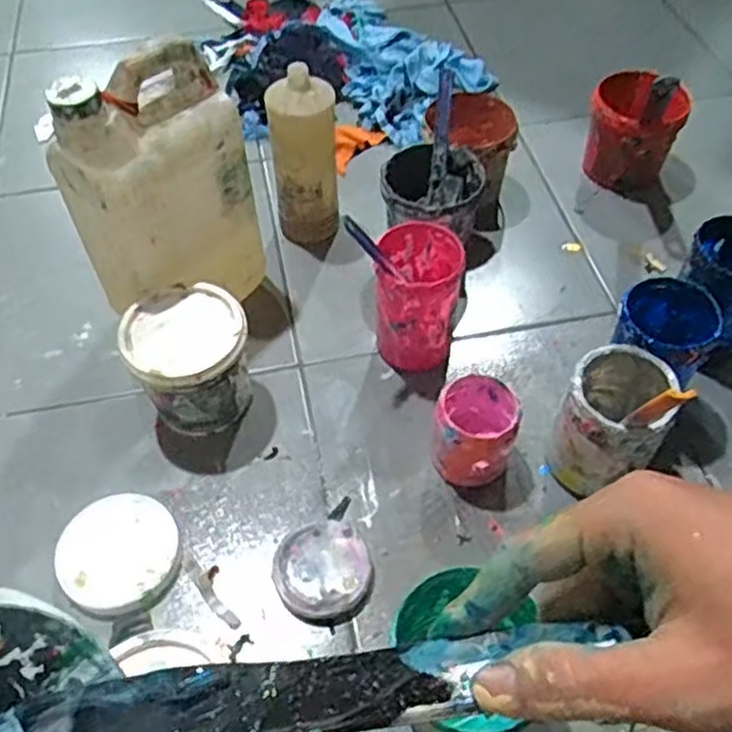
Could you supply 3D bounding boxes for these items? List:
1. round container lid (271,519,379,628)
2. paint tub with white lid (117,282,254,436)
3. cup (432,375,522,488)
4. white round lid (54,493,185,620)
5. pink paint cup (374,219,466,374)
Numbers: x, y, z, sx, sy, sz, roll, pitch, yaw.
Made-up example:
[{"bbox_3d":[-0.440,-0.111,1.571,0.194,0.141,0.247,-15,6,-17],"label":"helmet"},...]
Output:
[{"bbox_3d":[-0.040,0.202,0.715,0.095,0.023,0.097,-1,53,1],"label":"round container lid"},{"bbox_3d":[-0.186,-0.001,0.795,0.119,0.128,0.121,-1,53,1],"label":"paint tub with white lid"},{"bbox_3d":[0.111,0.068,0.765,0.093,0.096,0.080,2,53,3],"label":"cup"},{"bbox_3d":[-0.242,0.186,0.722,0.112,0.023,0.124,-29,58,-19],"label":"white round lid"},{"bbox_3d":[0.058,-0.073,0.834,0.096,0.153,0.101,1,53,2],"label":"pink paint cup"}]

